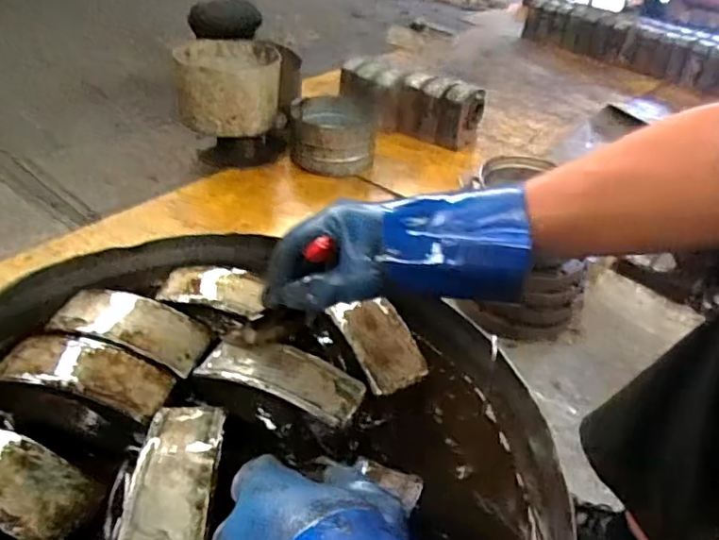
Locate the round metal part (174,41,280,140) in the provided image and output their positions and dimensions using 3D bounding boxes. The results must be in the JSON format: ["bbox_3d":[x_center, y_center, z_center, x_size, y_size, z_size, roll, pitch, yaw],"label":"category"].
[{"bbox_3d":[-0.381,-0.535,1.691,0.292,0.170,0.327,-5,39,-15],"label":"round metal part"}]

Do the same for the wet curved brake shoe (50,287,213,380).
[{"bbox_3d":[-0.229,0.052,0.581,0.163,0.026,0.060,15,38,10],"label":"wet curved brake shoe"}]

